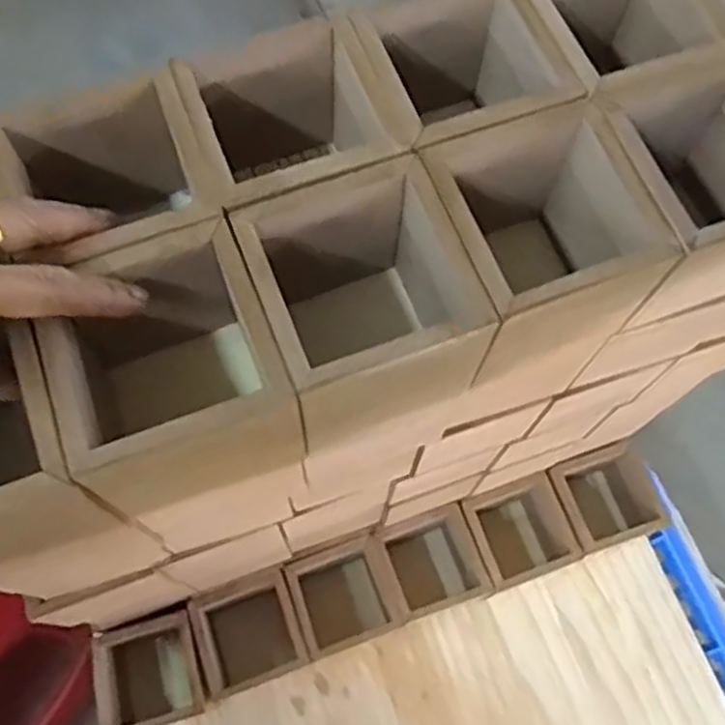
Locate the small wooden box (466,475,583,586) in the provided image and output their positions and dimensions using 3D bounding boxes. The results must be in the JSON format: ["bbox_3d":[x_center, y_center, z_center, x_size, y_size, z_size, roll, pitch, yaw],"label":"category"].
[{"bbox_3d":[0.152,0.180,0.772,0.090,0.110,0.091,-18,70,-8],"label":"small wooden box"}]

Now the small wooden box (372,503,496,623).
[{"bbox_3d":[0.064,0.200,0.750,0.090,0.091,0.083,-18,70,-8],"label":"small wooden box"}]

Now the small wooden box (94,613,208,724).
[{"bbox_3d":[-0.189,0.289,0.708,0.089,0.084,0.085,-16,70,-7],"label":"small wooden box"}]

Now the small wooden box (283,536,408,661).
[{"bbox_3d":[-0.017,0.231,0.737,0.090,0.086,0.094,-19,70,-8],"label":"small wooden box"}]

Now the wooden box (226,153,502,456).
[{"bbox_3d":[-0.002,-0.025,0.358,0.087,0.087,0.089,-20,71,-9],"label":"wooden box"}]

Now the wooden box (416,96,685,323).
[{"bbox_3d":[0.081,-0.056,0.374,0.086,0.088,0.088,-20,71,-9],"label":"wooden box"}]

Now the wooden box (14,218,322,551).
[{"bbox_3d":[-0.085,0.005,0.347,0.087,0.100,0.095,-21,71,-9],"label":"wooden box"}]

